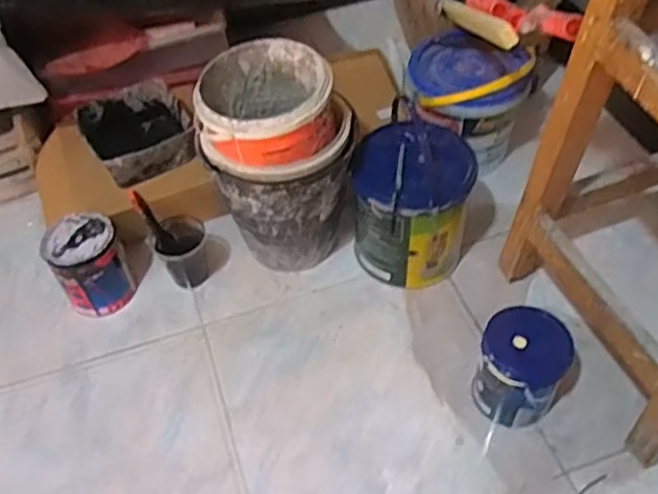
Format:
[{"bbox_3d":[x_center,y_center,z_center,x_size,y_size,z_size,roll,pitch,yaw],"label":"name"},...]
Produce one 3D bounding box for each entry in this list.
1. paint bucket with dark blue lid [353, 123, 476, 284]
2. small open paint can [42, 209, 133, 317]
[{"bbox_3d":[0.125,-0.061,1.023,0.163,0.203,0.164,35,61,29],"label":"paint bucket with dark blue lid"},{"bbox_3d":[-0.370,0.026,1.037,0.105,0.134,0.097,-3,50,3],"label":"small open paint can"}]

